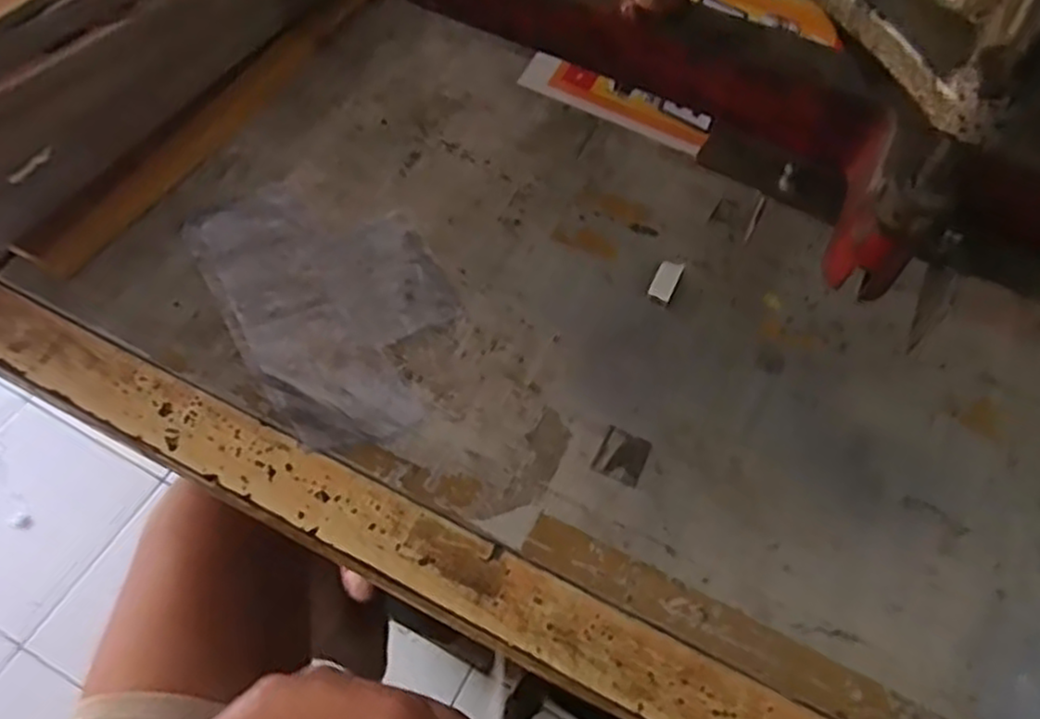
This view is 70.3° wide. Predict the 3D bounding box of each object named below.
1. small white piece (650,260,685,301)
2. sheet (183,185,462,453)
[{"bbox_3d":[0.079,-0.042,0.400,0.012,0.010,0.023,25,61,10],"label":"small white piece"},{"bbox_3d":[-0.094,-0.035,0.385,0.105,0.009,0.168,-27,65,-18],"label":"sheet"}]

